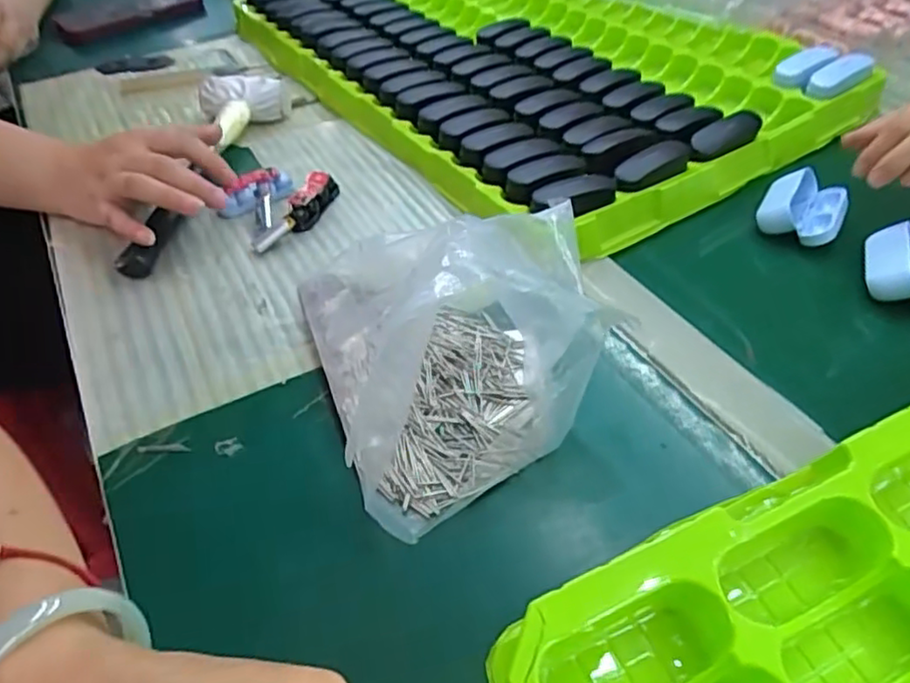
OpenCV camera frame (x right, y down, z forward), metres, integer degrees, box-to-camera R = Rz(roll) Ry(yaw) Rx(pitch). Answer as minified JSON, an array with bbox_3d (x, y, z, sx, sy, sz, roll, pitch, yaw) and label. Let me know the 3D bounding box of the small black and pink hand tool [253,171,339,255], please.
[{"bbox_3d":[-0.116,-0.100,0.494,0.022,0.025,0.092,18,49,20],"label":"small black and pink hand tool"}]

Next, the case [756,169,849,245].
[{"bbox_3d":[0.252,-0.095,0.475,0.052,0.029,0.060,24,52,25],"label":"case"}]

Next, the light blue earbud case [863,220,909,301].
[{"bbox_3d":[0.295,-0.047,0.426,0.051,0.028,0.061,15,49,18],"label":"light blue earbud case"}]

